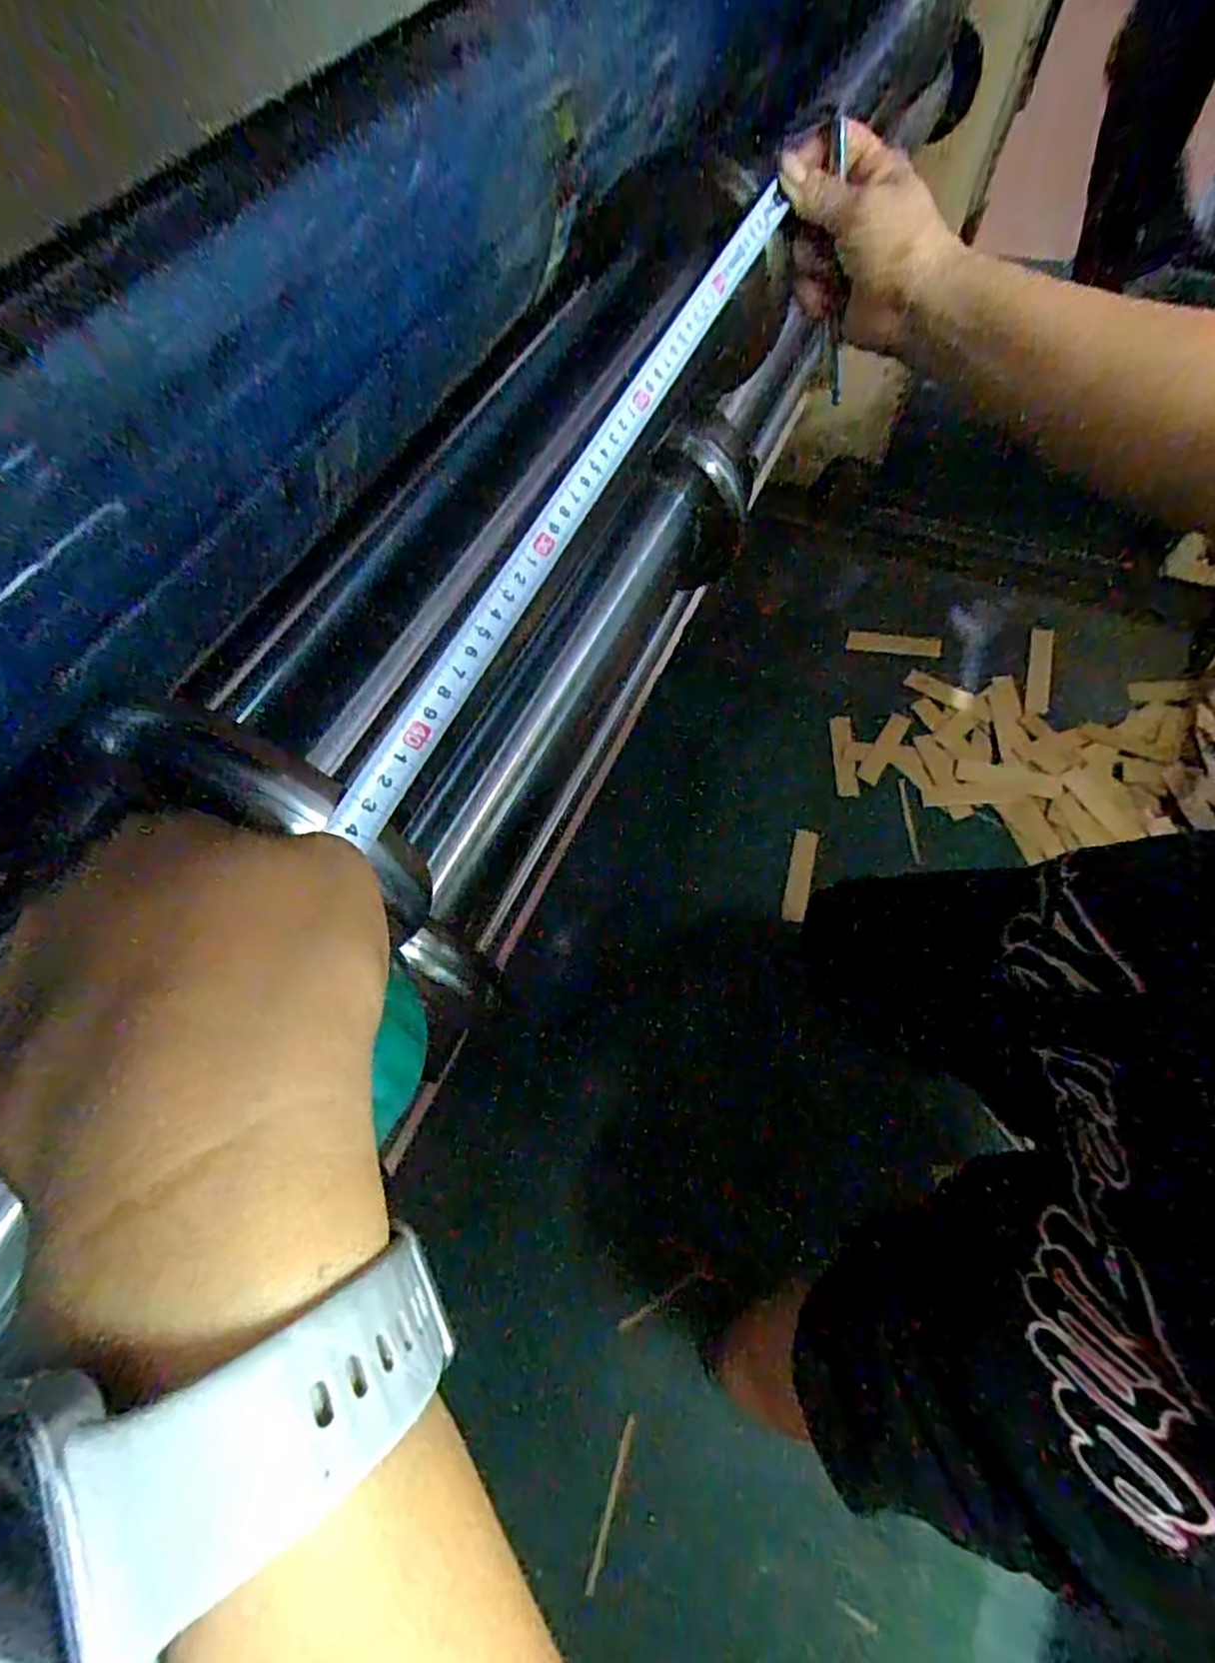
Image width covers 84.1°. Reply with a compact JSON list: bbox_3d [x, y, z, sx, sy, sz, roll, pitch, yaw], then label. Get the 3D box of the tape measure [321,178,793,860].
[{"bbox_3d":[0.000,-0.169,0.295,0.015,0.011,0.409,21,68,14],"label":"tape measure"}]

